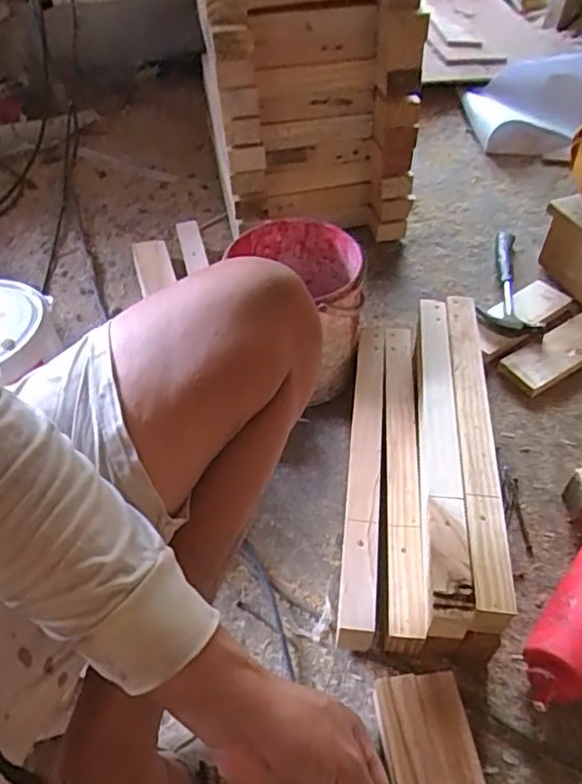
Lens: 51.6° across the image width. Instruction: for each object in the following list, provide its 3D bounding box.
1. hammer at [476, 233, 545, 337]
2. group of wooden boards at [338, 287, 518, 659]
[{"bbox_3d":[0.357,-0.181,0.974,0.093,0.023,0.257,11,51,11],"label":"hammer"},{"bbox_3d":[0.149,0.075,0.729,0.162,0.116,0.444,4,48,5],"label":"group of wooden boards"}]

